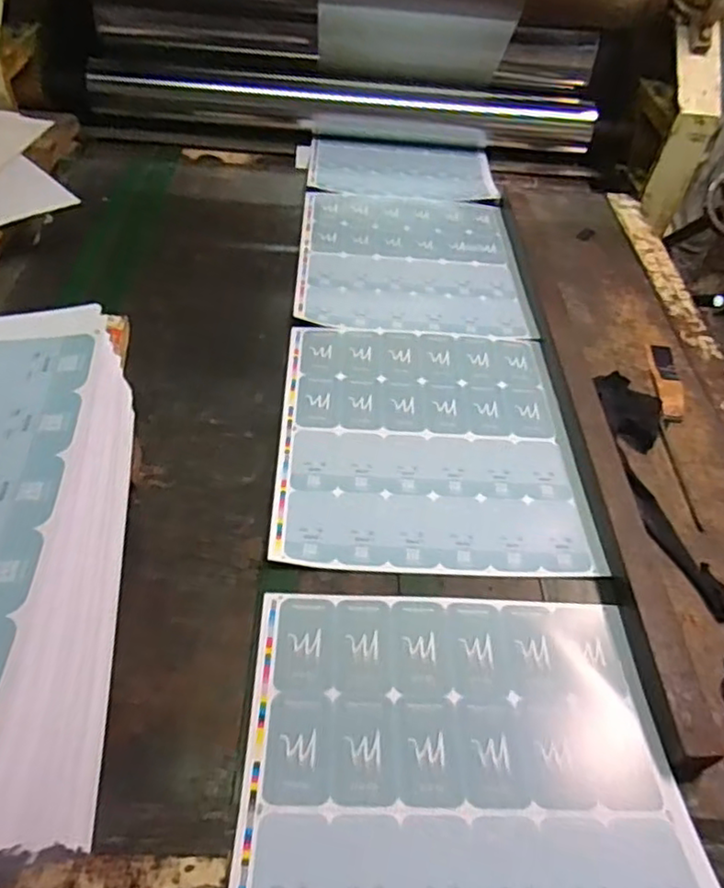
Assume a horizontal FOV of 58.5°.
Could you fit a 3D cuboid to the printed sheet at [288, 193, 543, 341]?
[{"bbox_3d":[0.081,-0.304,1.063,0.358,0.008,0.380,3,48,-4],"label":"printed sheet"}]

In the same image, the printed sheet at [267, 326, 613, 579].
[{"bbox_3d":[0.081,-0.011,0.803,0.354,0.007,0.386,3,48,-4],"label":"printed sheet"}]

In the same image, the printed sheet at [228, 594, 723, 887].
[{"bbox_3d":[0.082,0.275,0.500,0.363,0.088,0.374,3,48,-4],"label":"printed sheet"}]

